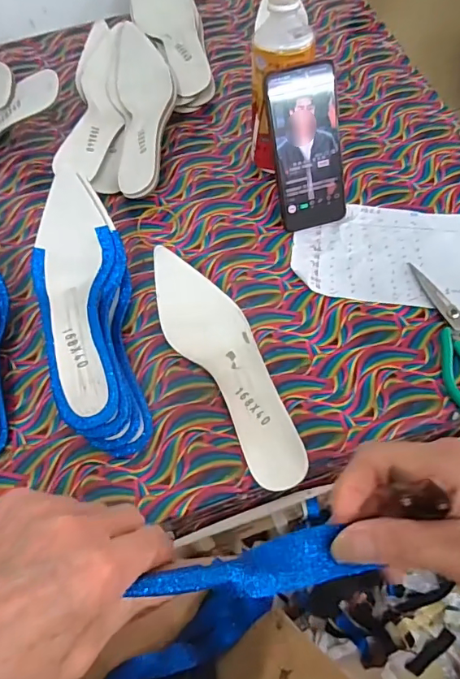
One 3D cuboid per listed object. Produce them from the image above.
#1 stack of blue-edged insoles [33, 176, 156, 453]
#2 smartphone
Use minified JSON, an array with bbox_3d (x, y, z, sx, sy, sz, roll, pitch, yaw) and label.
[{"bbox_3d":[-0.140,-0.024,0.448,0.087,0.083,0.264,-11,64,-4],"label":"stack of blue-edged insoles"},{"bbox_3d":[0.084,-0.203,0.501,0.073,0.160,0.011,-15,27,-6],"label":"smartphone"}]

